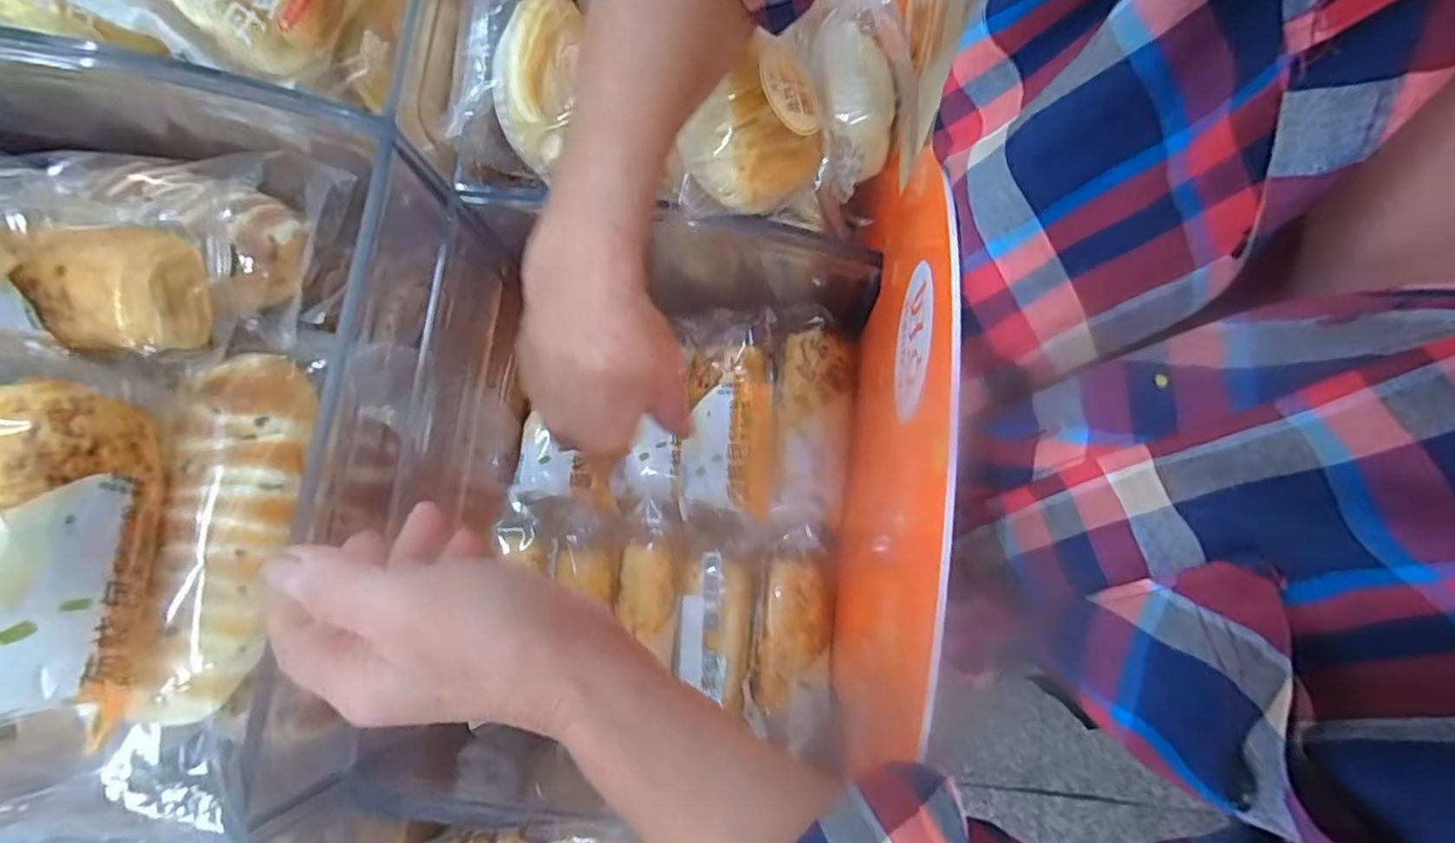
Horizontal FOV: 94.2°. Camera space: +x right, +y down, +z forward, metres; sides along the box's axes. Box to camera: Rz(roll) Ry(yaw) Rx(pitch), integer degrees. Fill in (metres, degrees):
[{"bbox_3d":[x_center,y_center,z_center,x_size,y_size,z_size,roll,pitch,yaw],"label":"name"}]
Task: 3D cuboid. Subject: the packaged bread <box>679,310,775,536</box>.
[{"bbox_3d":[0.000,-0.004,0.451,0.060,0.049,0.146,-1,80,0],"label":"packaged bread"}]

